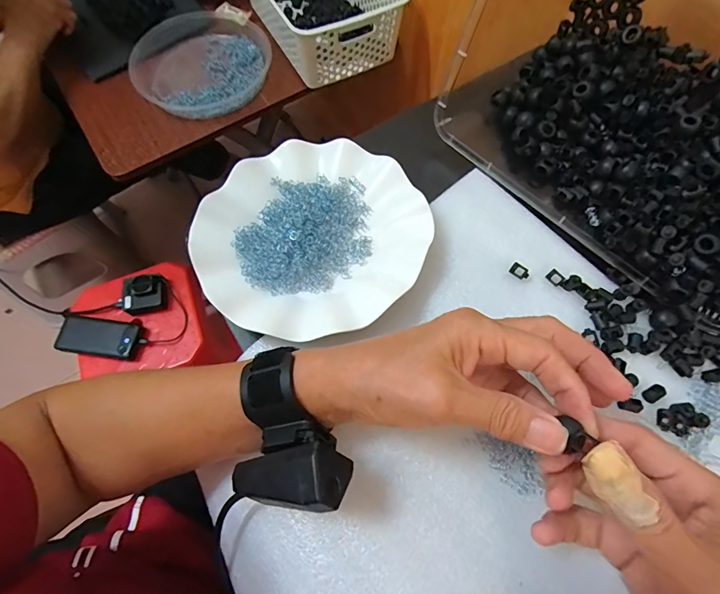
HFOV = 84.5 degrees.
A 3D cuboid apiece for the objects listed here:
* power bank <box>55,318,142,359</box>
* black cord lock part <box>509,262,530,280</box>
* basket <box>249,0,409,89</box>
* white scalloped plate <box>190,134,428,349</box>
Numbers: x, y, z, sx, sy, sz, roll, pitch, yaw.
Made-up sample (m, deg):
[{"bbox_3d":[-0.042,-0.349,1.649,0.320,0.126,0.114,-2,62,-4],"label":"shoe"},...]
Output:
[{"bbox_3d":[-0.508,0.080,0.771,0.133,0.014,0.068,11,77,-13],"label":"power bank"},{"bbox_3d":[0.128,-0.020,0.318,0.015,0.006,0.008,35,75,13],"label":"black cord lock part"},{"bbox_3d":[-0.076,-0.531,0.684,0.204,0.104,0.317,-25,69,-10],"label":"basket"},{"bbox_3d":[-0.040,-0.056,0.323,0.178,0.028,0.173,-1,70,1],"label":"white scalloped plate"}]

